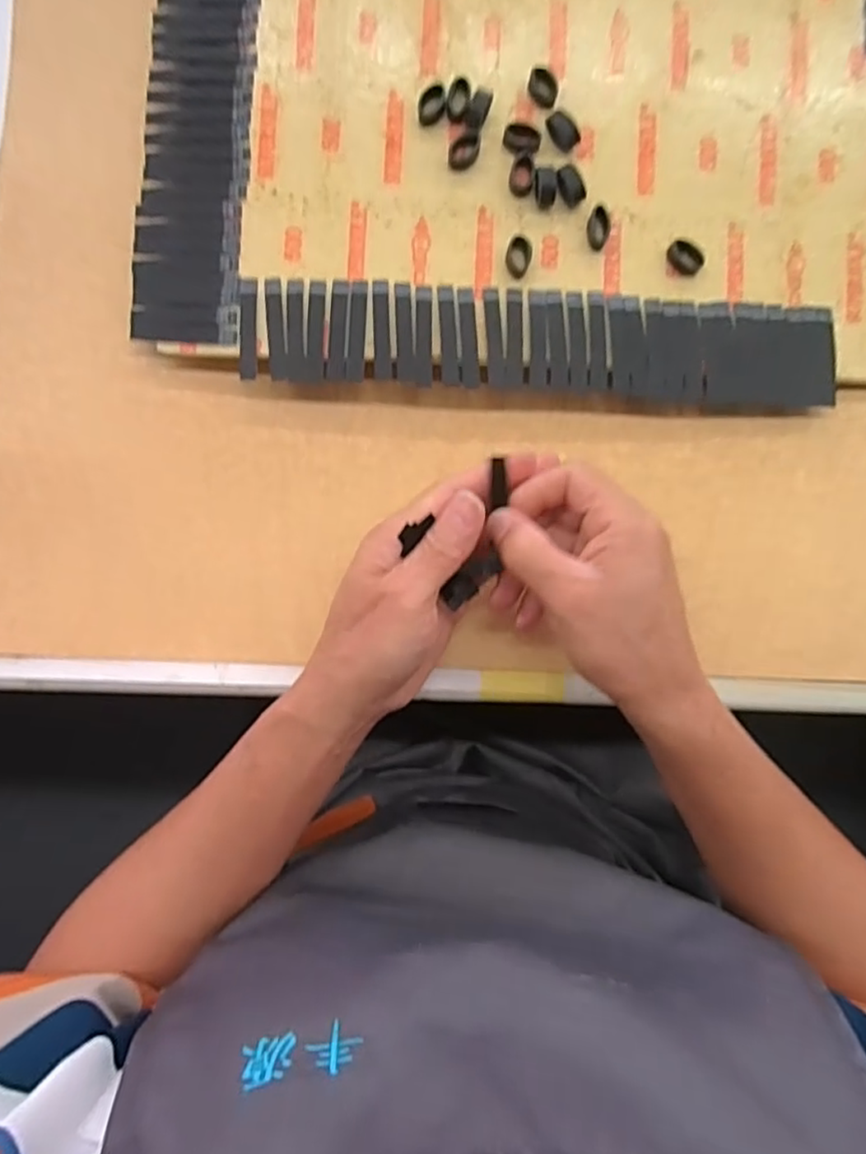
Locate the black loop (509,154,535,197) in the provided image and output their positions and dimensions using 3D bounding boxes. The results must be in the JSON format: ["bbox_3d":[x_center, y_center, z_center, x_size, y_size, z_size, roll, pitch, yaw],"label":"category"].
[{"bbox_3d":[0.050,-0.226,0.368,0.013,0.010,0.017,6,88,-2],"label":"black loop"}]

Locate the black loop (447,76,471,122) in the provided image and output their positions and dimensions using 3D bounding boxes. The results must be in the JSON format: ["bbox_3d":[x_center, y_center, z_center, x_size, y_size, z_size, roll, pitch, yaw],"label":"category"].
[{"bbox_3d":[0.014,-0.269,0.369,0.013,0.009,0.022,5,89,-2],"label":"black loop"}]

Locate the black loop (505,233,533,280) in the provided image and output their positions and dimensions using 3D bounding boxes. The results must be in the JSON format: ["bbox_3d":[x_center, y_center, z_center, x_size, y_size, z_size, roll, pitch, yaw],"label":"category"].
[{"bbox_3d":[0.048,-0.178,0.362,0.014,0.008,0.024,9,88,-2],"label":"black loop"}]

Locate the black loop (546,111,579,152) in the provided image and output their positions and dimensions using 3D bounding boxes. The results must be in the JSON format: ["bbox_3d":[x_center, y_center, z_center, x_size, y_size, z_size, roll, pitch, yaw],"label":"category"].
[{"bbox_3d":[0.073,-0.252,0.370,0.012,0.011,0.021,-34,90,-2],"label":"black loop"}]

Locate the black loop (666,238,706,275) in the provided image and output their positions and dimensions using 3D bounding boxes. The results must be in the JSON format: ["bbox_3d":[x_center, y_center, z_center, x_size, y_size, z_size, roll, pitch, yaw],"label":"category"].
[{"bbox_3d":[0.144,-0.182,0.372,0.022,0.010,0.013,26,88,-1],"label":"black loop"}]

